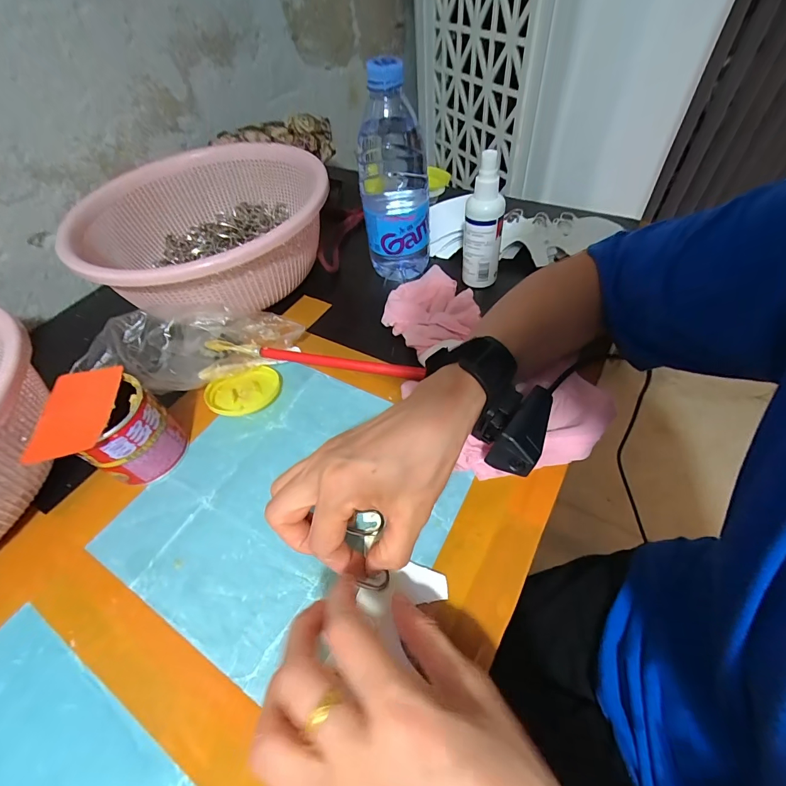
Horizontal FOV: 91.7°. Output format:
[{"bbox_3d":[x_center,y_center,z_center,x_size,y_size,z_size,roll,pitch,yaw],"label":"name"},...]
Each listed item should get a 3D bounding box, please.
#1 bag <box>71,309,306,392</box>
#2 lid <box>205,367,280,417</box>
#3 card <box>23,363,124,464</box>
[{"bbox_3d":[-0.185,-0.046,0.371,0.185,0.050,0.082,-11,53,-22],"label":"bag"},{"bbox_3d":[-0.140,-0.003,0.359,0.065,0.016,0.054,-21,56,-10],"label":"lid"},{"bbox_3d":[-0.232,0.012,0.280,0.048,0.004,0.079,-9,50,-9],"label":"card"}]

